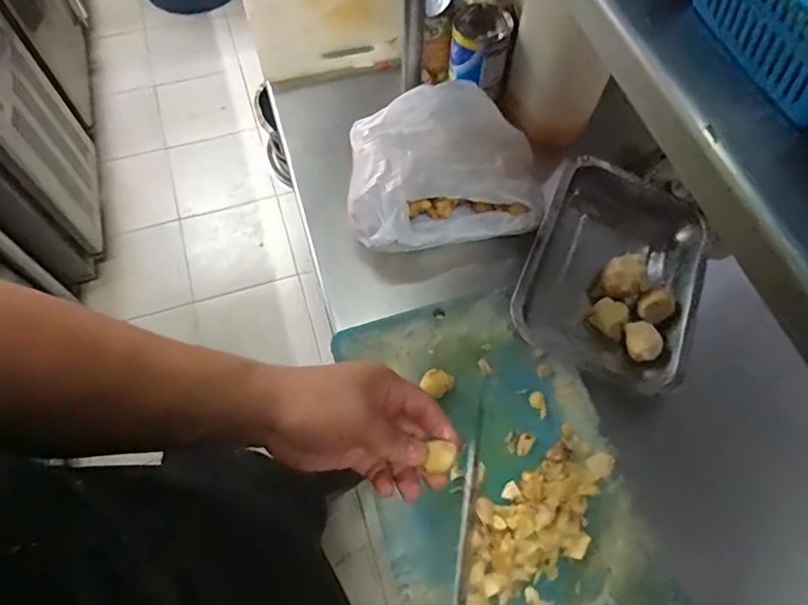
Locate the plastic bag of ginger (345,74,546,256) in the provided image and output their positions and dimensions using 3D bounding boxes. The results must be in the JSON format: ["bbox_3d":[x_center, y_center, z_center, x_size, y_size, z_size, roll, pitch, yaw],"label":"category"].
[{"bbox_3d":[0.040,-0.159,0.642,0.220,0.084,0.188,-13,64,-6],"label":"plastic bag of ginger"}]

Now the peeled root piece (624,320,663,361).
[{"bbox_3d":[0.250,0.039,0.572,0.032,0.024,0.042,3,63,0],"label":"peeled root piece"}]

